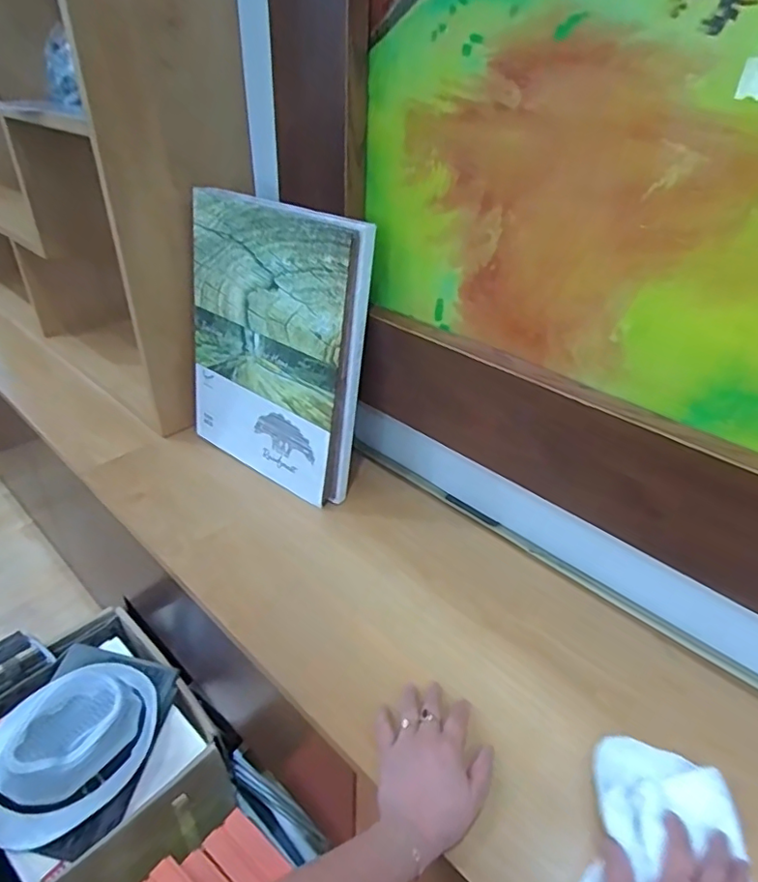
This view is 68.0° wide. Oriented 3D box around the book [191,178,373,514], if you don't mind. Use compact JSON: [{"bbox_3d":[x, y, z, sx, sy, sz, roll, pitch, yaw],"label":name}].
[{"bbox_3d":[-0.167,-0.139,0.846,0.320,0.407,0.047,24,31,28],"label":"book"}]

